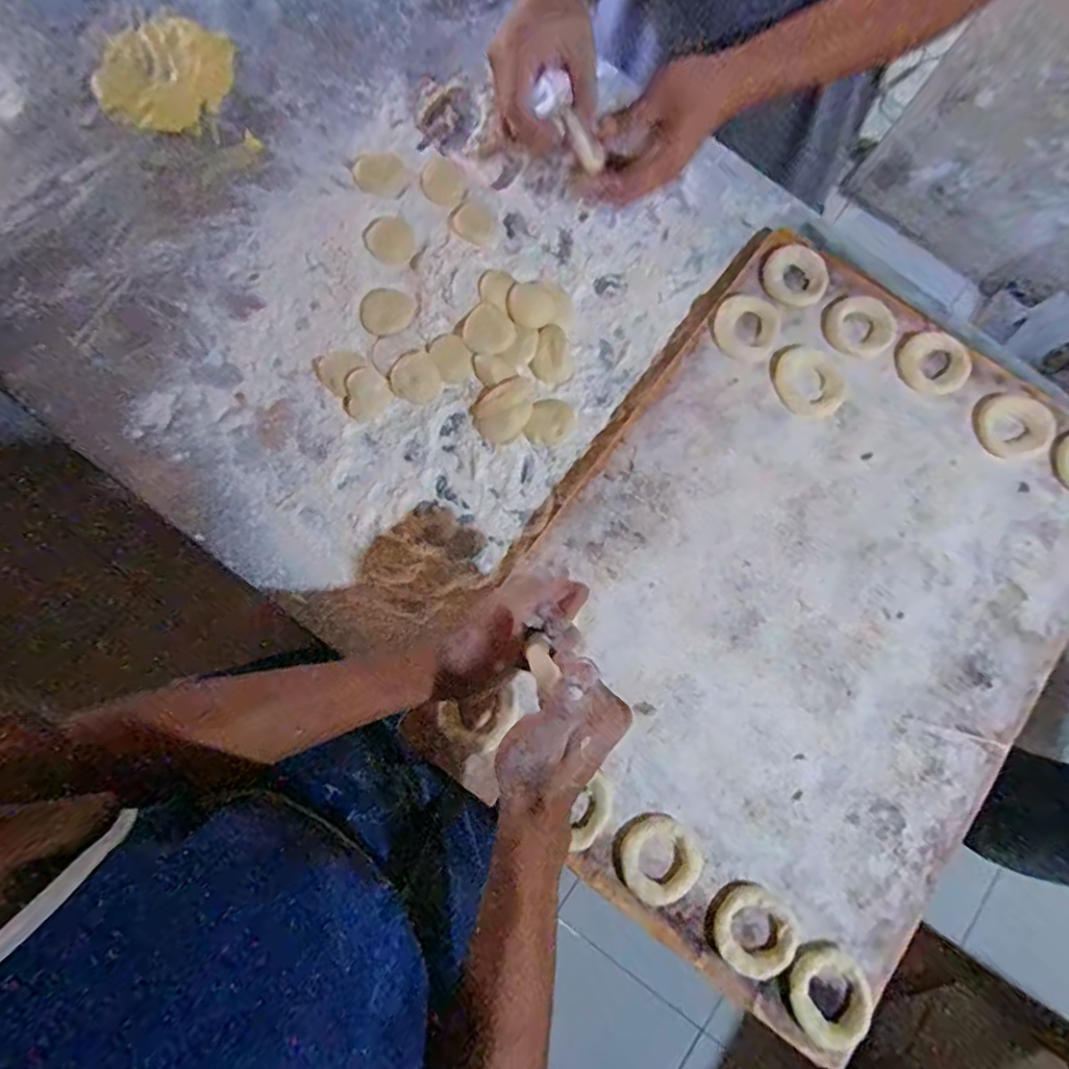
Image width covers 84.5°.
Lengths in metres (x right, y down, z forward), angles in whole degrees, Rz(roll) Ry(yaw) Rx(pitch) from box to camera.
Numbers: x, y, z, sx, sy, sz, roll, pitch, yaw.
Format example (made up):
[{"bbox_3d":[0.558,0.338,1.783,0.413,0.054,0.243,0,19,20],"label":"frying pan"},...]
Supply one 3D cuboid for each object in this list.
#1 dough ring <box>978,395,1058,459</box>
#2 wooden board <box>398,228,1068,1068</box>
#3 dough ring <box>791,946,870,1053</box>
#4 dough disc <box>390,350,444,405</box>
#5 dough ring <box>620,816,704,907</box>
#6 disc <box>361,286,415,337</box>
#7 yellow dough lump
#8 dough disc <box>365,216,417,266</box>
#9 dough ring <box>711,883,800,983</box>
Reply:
[{"bbox_3d":[0.443,-0.100,0.542,0.059,0.014,0.057,0,79,0],"label":"dough ring"},{"bbox_3d":[0.225,0.045,0.505,0.420,0.033,0.577,37,81,7],"label":"wooden board"},{"bbox_3d":[0.219,0.343,0.438,0.059,0.018,0.064,0,79,0],"label":"dough ring"},{"bbox_3d":[-0.106,-0.140,0.531,0.044,0.004,0.043,0,93,-7],"label":"dough disc"},{"bbox_3d":[0.096,0.248,0.449,0.059,0.009,0.057,0,79,0],"label":"dough ring"},{"bbox_3d":[-0.135,-0.206,0.543,0.045,0.005,0.049,0,79,0],"label":"disc"},{"bbox_3d":[-0.359,-0.452,0.573,0.113,0.012,0.120,0,79,0],"label":"yellow dough lump"},{"bbox_3d":[-0.135,-0.278,0.555,0.045,0.004,0.049,0,79,0],"label":"dough disc"},{"bbox_3d":[0.166,0.300,0.441,0.062,0.012,0.059,0,79,0],"label":"dough ring"}]

